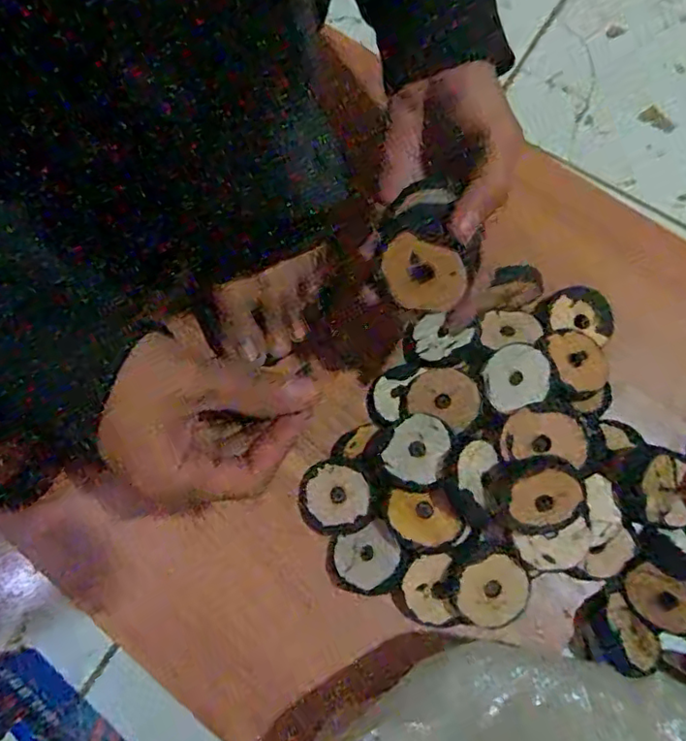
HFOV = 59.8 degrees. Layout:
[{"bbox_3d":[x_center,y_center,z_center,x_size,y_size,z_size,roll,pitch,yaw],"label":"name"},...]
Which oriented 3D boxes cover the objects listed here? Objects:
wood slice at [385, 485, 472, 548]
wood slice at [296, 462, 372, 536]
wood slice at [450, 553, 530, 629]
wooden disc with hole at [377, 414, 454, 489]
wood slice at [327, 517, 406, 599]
[{"bbox_3d":[0.053,0.092,0.376,0.048,0.007,0.035,-6,87,18],"label":"wood slice"},{"bbox_3d":[-0.007,0.087,0.405,0.059,0.007,0.047,-5,78,30],"label":"wood slice"},{"bbox_3d":[0.095,0.142,0.379,0.047,0.008,0.051,-32,105,0],"label":"wood slice"},{"bbox_3d":[0.047,0.052,0.385,0.038,0.004,0.045,23,75,25],"label":"wooden disc with hole"},{"bbox_3d":[0.016,0.126,0.398,0.051,0.013,0.046,-42,63,6],"label":"wood slice"}]

